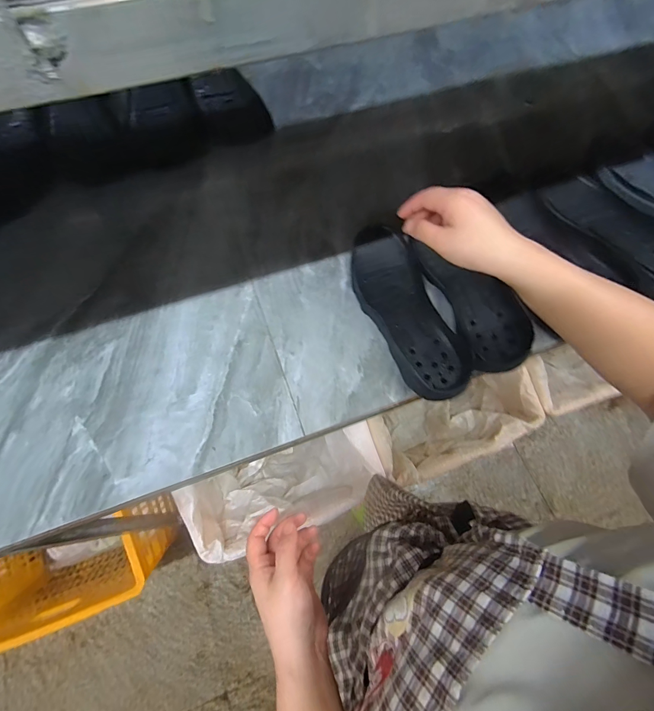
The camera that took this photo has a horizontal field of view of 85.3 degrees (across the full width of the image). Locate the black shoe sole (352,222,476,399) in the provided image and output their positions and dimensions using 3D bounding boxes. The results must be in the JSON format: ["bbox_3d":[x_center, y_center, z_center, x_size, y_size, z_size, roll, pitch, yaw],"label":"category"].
[{"bbox_3d":[0.108,-0.065,0.498,0.096,0.031,0.263,-22,72,-10],"label":"black shoe sole"}]

